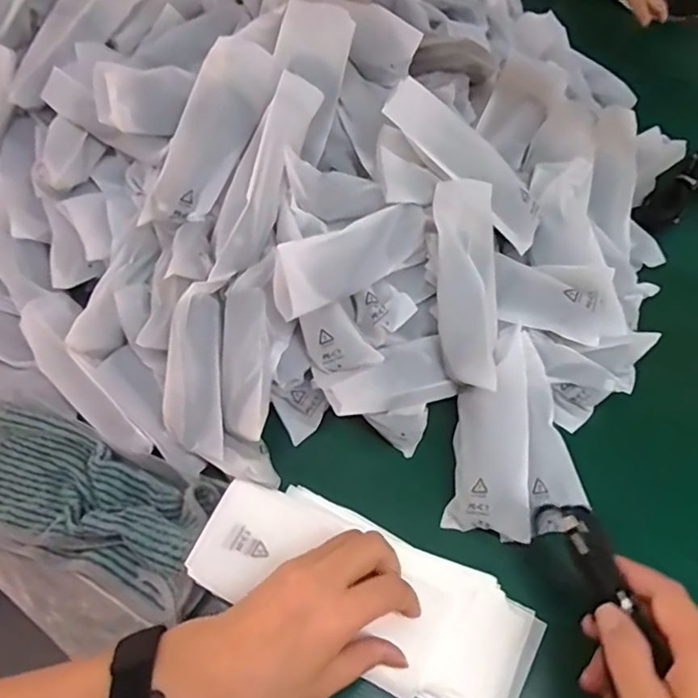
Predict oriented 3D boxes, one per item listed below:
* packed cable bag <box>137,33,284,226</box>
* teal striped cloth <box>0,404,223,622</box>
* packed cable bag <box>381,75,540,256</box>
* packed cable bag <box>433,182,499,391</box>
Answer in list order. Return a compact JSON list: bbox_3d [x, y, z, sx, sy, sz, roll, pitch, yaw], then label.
[{"bbox_3d":[-0.104,-0.161,0.426,0.049,0.031,0.151,26,87,18],"label":"packed cable bag"},{"bbox_3d":[-0.194,0.109,0.408,0.211,0.032,0.092,18,61,13],"label":"teal striped cloth"},{"bbox_3d":[0.092,-0.141,0.422,0.151,0.013,0.054,38,74,-17],"label":"packed cable bag"},{"bbox_3d":[0.090,-0.047,0.420,0.045,0.023,0.149,-4,93,1],"label":"packed cable bag"}]

